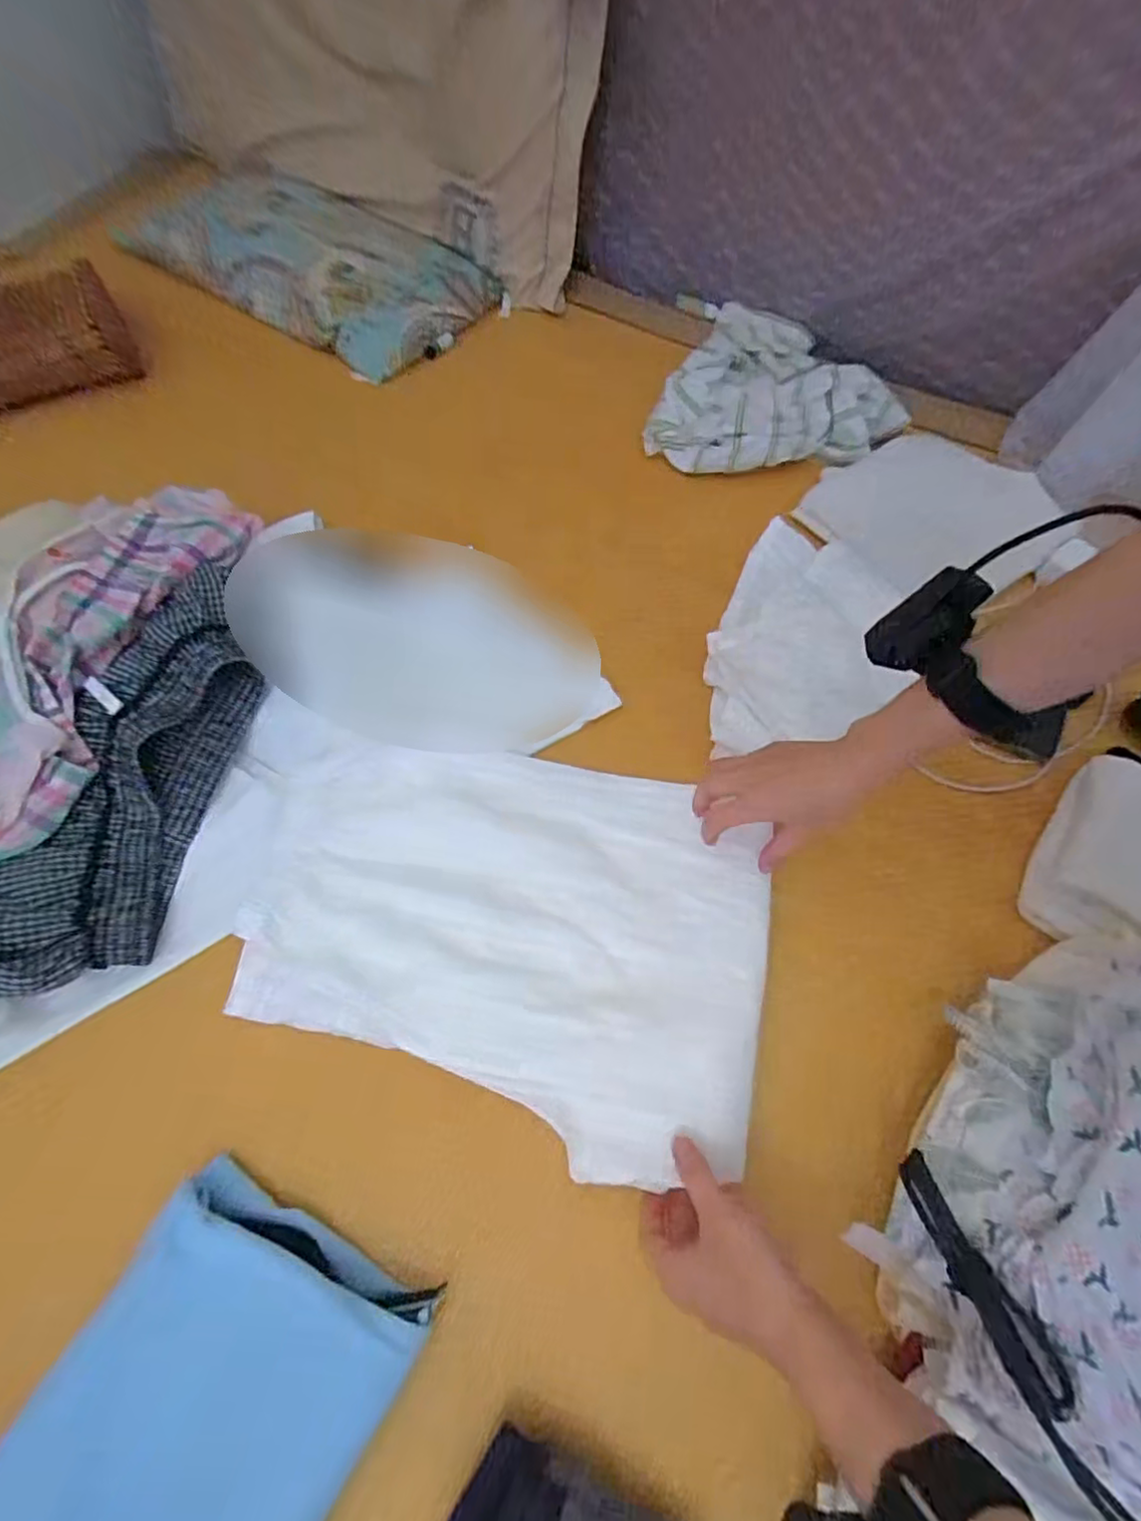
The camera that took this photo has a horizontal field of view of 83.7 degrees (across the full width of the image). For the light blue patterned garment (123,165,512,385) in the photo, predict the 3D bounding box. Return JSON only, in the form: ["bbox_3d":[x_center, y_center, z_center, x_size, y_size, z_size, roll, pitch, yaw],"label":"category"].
[{"bbox_3d":[-0.356,-0.684,0.880,0.492,0.072,0.228,32,67,15],"label":"light blue patterned garment"}]

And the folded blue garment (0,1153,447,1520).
[{"bbox_3d":[-0.227,0.404,0.366,0.184,0.033,0.247,26,65,13],"label":"folded blue garment"}]

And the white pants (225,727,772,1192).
[{"bbox_3d":[-0.053,0.119,0.498,0.398,0.032,0.277,13,63,6],"label":"white pants"}]

